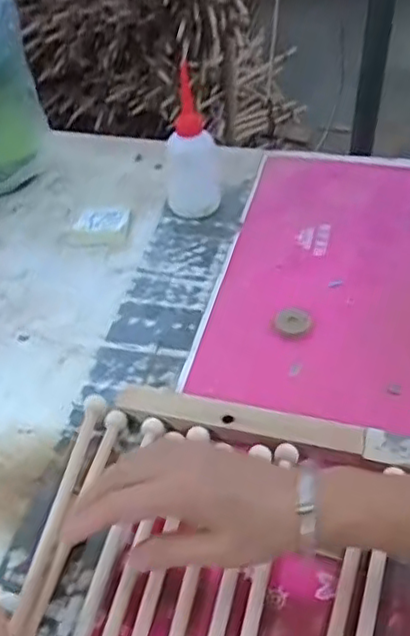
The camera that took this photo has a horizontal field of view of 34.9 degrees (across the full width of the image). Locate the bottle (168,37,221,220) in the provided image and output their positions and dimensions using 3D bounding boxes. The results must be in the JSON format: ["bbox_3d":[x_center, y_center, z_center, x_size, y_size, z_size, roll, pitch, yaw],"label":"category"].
[{"bbox_3d":[-0.010,-0.197,0.746,0.058,0.160,0.068,15,45,17],"label":"bottle"}]

